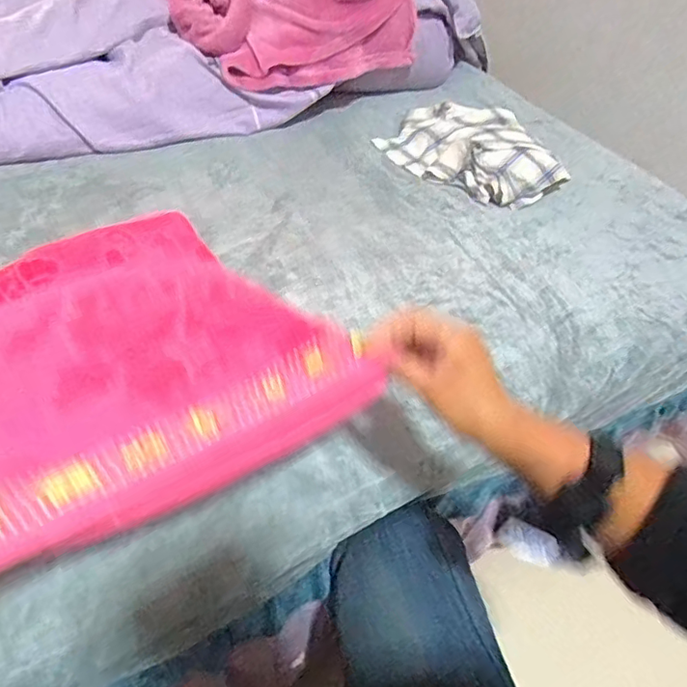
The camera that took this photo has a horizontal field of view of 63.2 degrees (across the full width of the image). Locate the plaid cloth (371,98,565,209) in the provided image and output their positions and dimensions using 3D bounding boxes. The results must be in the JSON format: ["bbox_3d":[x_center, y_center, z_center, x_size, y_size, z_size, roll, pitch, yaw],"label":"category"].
[{"bbox_3d":[0.222,-0.338,0.943,0.314,0.062,0.222,29,50,19],"label":"plaid cloth"}]

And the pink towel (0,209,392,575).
[{"bbox_3d":[-0.223,-0.010,0.496,0.326,0.122,0.430,-22,53,-26],"label":"pink towel"}]

